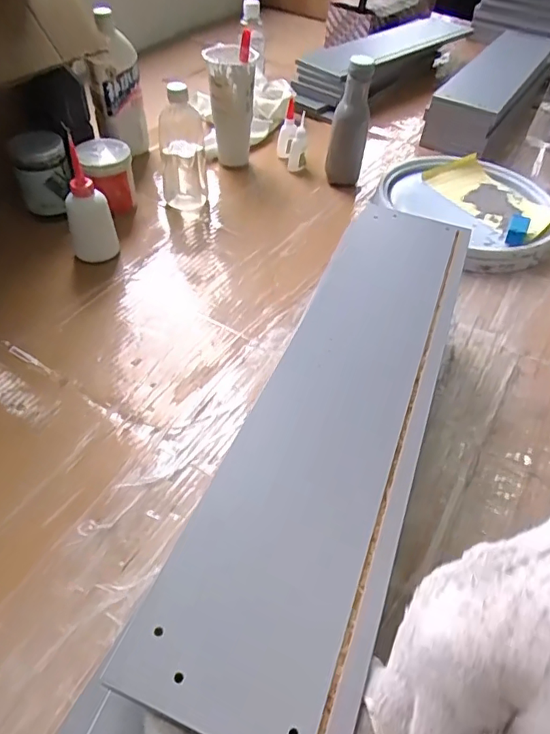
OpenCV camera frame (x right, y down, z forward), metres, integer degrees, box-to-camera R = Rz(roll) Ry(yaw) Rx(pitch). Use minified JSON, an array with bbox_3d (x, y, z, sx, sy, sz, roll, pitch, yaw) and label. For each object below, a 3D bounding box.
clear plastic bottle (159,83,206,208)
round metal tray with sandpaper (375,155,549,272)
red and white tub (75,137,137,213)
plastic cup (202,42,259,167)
[{"bbox_3d":[-0.149,-0.353,0.818,0.069,0.186,0.075,-6,48,-9],"label":"clear plastic bottle"},{"bbox_3d":[0.327,-0.274,0.875,0.291,0.047,0.310,2,47,-2],"label":"round metal tray with sandpaper"},{"bbox_3d":[-0.267,-0.305,0.819,0.083,0.085,0.087,-12,49,-14],"label":"red and white tub"},{"bbox_3d":[-0.079,-0.455,0.915,0.082,0.189,0.095,-6,48,-9],"label":"plastic cup"}]

